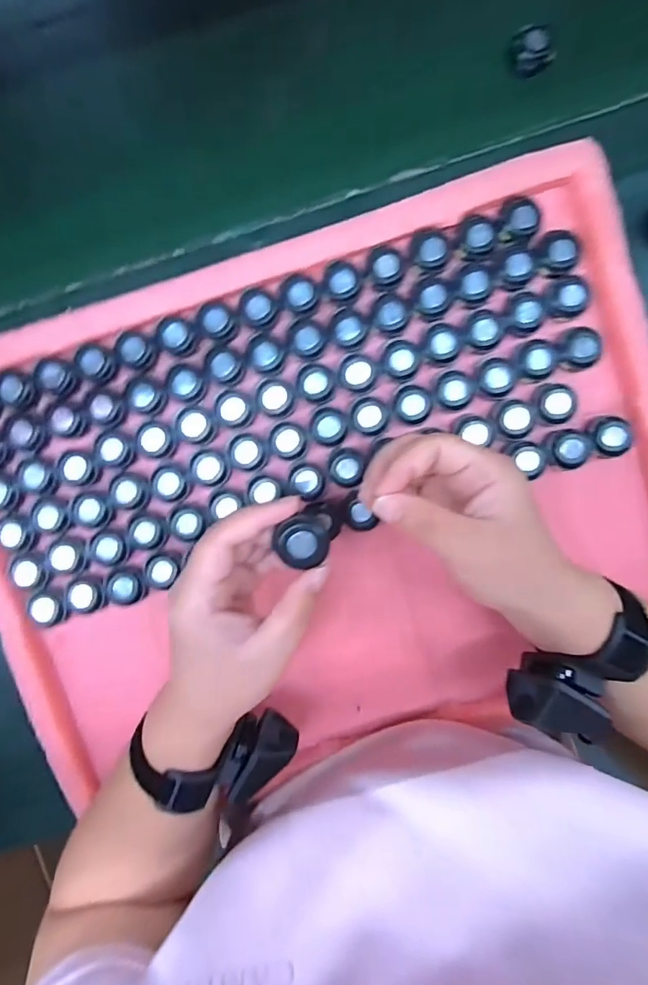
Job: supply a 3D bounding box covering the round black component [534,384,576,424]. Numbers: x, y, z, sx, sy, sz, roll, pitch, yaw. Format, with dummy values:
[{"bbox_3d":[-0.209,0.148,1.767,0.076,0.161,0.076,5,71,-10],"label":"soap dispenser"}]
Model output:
[{"bbox_3d":[0.164,-0.063,0.326,0.027,0.008,0.027,0,92,2],"label":"round black component"}]

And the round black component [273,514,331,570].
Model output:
[{"bbox_3d":[-0.010,0.026,0.240,0.025,0.008,0.026,0,96,1],"label":"round black component"}]

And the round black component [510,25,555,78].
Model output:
[{"bbox_3d":[0.148,-0.319,0.335,0.025,0.012,0.032,-38,90,2],"label":"round black component"}]

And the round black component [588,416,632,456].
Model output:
[{"bbox_3d":[0.202,-0.041,0.327,0.029,0.008,0.028,0,92,2],"label":"round black component"}]

